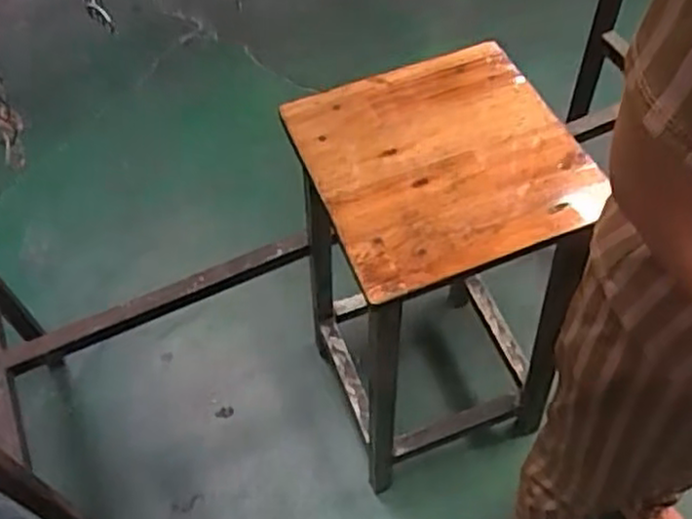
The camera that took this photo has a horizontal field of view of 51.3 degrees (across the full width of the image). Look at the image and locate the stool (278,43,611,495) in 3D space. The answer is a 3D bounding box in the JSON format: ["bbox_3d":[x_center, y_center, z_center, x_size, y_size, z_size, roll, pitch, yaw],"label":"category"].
[{"bbox_3d":[0.127,0.066,1.049,0.320,0.612,0.339,-18,57,-8],"label":"stool"}]

